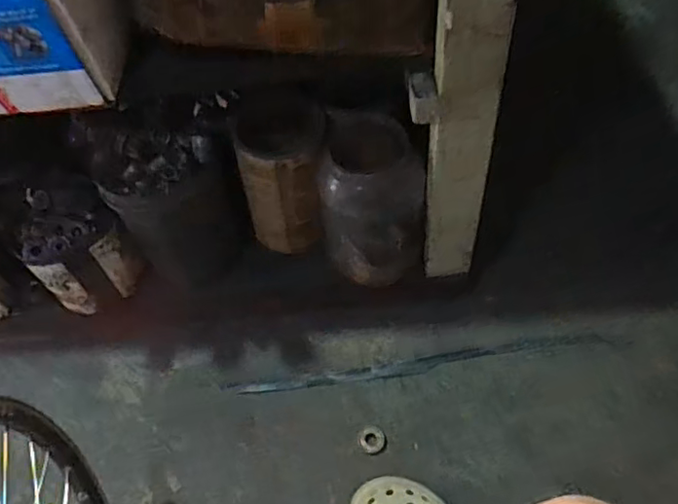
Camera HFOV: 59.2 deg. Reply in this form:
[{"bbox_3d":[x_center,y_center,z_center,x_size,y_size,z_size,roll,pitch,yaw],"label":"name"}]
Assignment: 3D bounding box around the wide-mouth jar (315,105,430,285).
[{"bbox_3d":[0.045,-0.066,0.841,0.148,0.214,0.126,1,57,6],"label":"wide-mouth jar"}]

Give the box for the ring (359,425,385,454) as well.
[{"bbox_3d":[0.049,0.278,0.887,0.036,0.009,0.042,-12,56,-3],"label":"ring"}]

